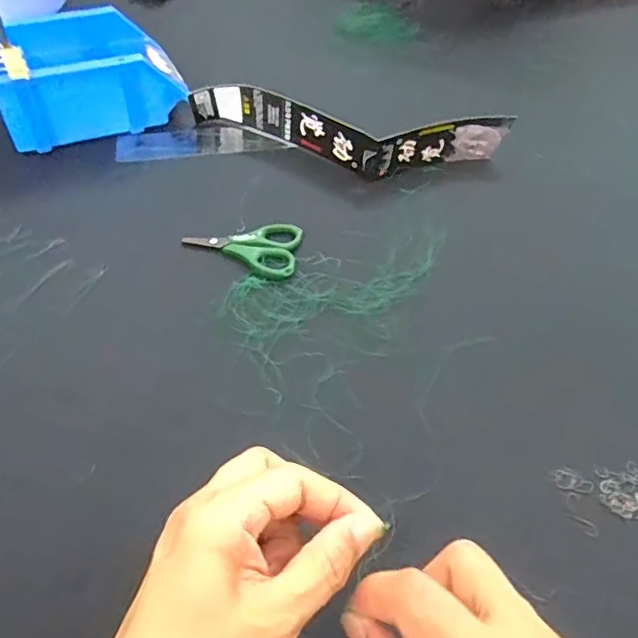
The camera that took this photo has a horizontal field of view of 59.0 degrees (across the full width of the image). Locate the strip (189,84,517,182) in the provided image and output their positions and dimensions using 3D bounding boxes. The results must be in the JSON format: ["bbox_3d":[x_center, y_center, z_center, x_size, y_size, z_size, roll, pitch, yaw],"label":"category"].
[{"bbox_3d":[0.025,-0.175,0.552,0.314,0.049,0.080,8,51,2],"label":"strip"}]

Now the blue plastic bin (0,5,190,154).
[{"bbox_3d":[-0.238,-0.240,0.563,0.181,0.080,0.117,-25,57,-22],"label":"blue plastic bin"}]

